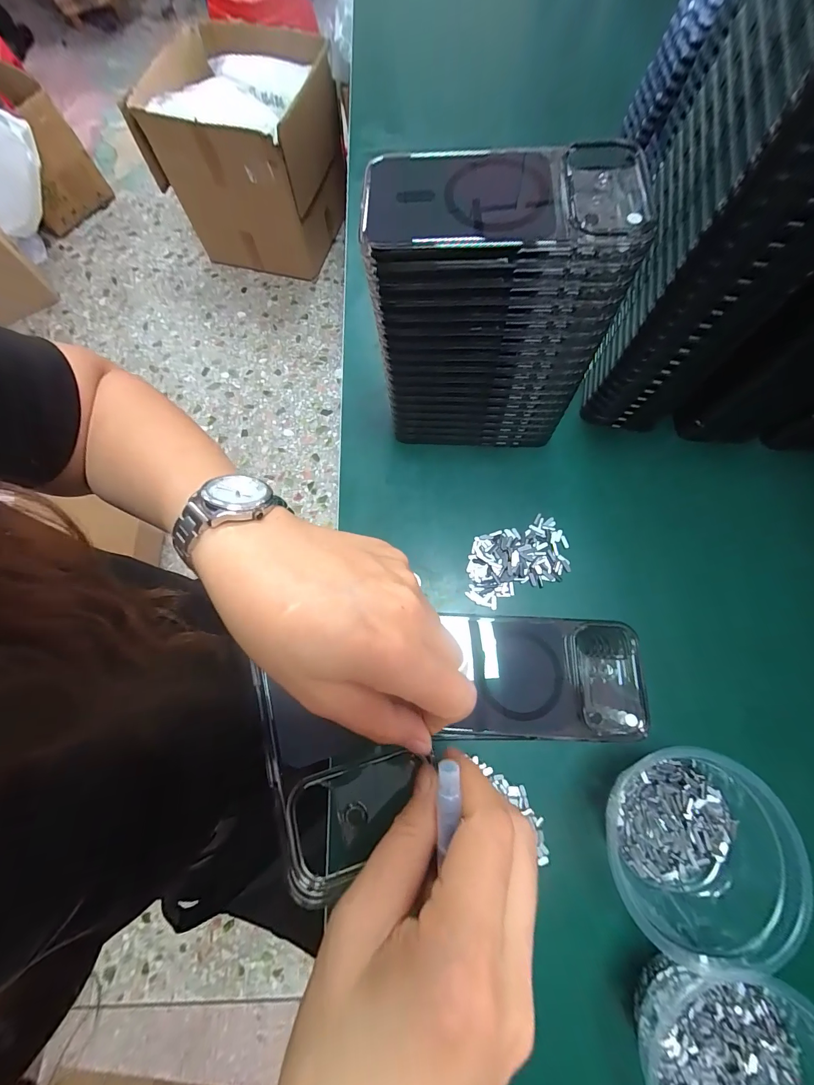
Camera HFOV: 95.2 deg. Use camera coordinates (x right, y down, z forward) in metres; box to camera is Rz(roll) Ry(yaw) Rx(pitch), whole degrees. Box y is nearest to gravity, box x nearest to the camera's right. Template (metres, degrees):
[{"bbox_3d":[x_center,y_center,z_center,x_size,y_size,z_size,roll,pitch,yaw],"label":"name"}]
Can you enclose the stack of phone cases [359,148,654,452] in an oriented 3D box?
[{"bbox_3d":[0.054,-0.158,0.275,0.149,0.182,0.085,-2,73,1],"label":"stack of phone cases"}]

